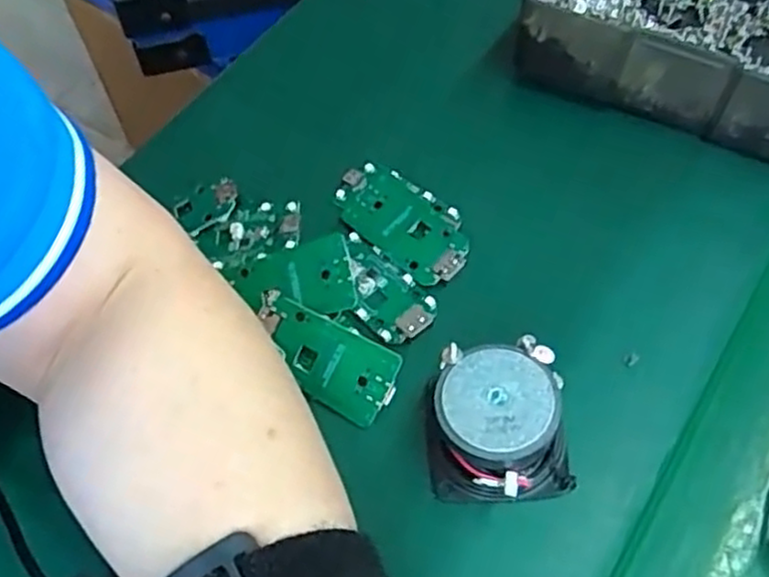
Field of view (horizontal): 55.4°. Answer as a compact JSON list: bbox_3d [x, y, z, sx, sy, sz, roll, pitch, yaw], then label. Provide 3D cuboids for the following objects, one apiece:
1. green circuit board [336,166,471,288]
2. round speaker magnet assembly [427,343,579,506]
[{"bbox_3d":[0.008,-0.034,0.340,0.077,0.008,0.040,38,69,22],"label":"green circuit board"},{"bbox_3d":[0.042,0.051,0.270,0.052,0.034,0.047,-4,60,1],"label":"round speaker magnet assembly"}]

